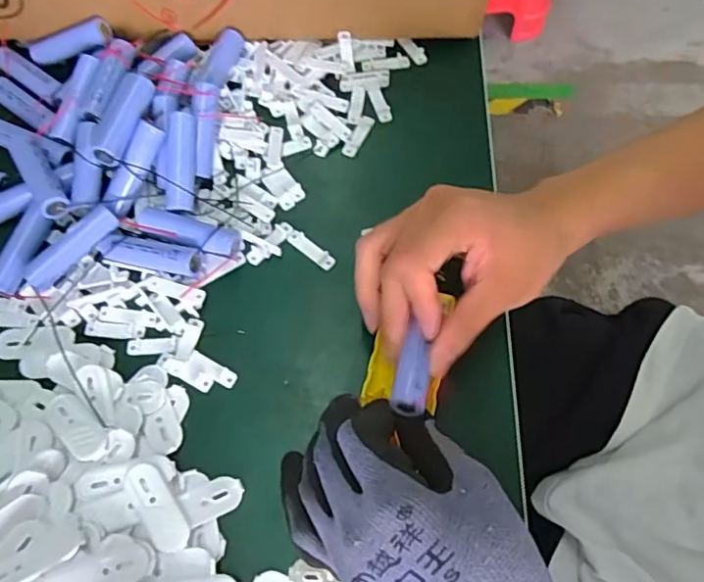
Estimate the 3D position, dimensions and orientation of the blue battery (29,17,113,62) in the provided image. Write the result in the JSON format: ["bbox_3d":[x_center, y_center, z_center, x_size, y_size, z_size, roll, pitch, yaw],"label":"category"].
[{"bbox_3d":[-0.213,-0.187,0.432,0.066,0.014,0.017,-13,66,13],"label":"blue battery"}]

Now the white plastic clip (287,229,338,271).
[{"bbox_3d":[-0.027,-0.028,0.383,0.038,0.004,0.011,38,73,16],"label":"white plastic clip"}]

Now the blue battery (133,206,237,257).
[{"bbox_3d":[-0.106,-0.036,0.373,0.068,0.022,0.019,17,68,8],"label":"blue battery"}]

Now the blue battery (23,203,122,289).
[{"bbox_3d":[-0.176,-0.027,0.369,0.017,0.020,0.067,37,72,15],"label":"blue battery"}]

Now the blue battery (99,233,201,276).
[{"bbox_3d":[-0.128,-0.023,0.364,0.067,0.018,0.015,13,68,7],"label":"blue battery"}]

